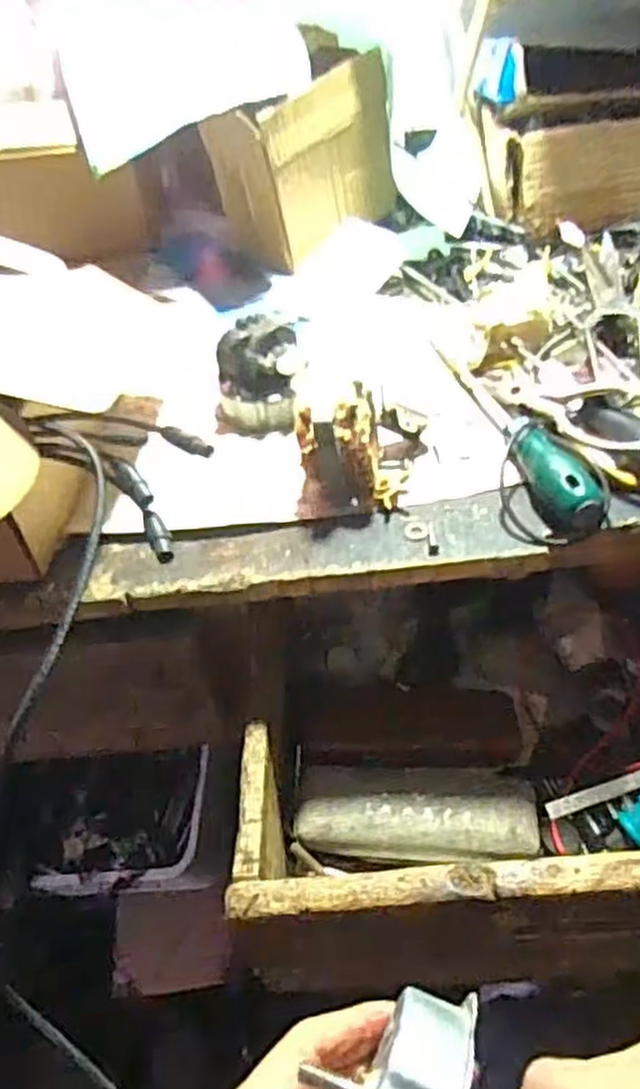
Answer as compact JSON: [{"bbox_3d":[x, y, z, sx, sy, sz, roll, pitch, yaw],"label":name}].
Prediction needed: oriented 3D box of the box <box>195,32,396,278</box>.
[{"bbox_3d":[-0.015,-0.350,0.698,0.096,0.140,0.164,29,54,33],"label":"box"}]

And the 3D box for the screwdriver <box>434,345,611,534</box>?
[{"bbox_3d":[0.131,-0.086,0.513,0.034,0.027,0.216,-12,43,-5],"label":"screwdriver"}]

